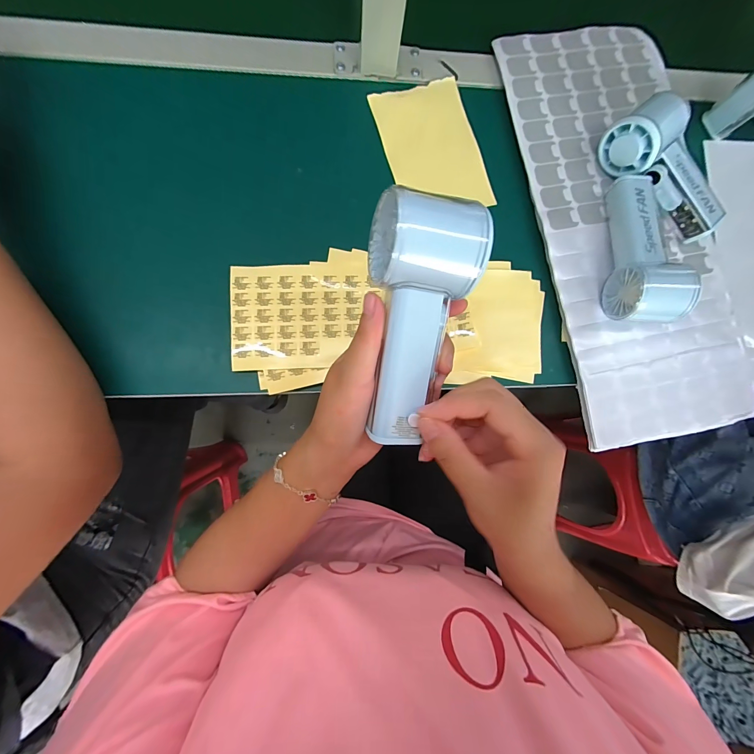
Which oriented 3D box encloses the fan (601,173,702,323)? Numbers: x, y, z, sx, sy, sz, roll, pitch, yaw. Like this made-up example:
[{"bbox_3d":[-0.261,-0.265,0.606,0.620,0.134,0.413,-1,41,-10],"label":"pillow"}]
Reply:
[{"bbox_3d":[0.276,-0.134,0.332,0.052,0.059,0.156,6,85,-4],"label":"fan"}]

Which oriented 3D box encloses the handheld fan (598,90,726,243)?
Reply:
[{"bbox_3d":[0.312,-0.218,0.347,0.068,0.053,0.149,-34,89,-6],"label":"handheld fan"}]

